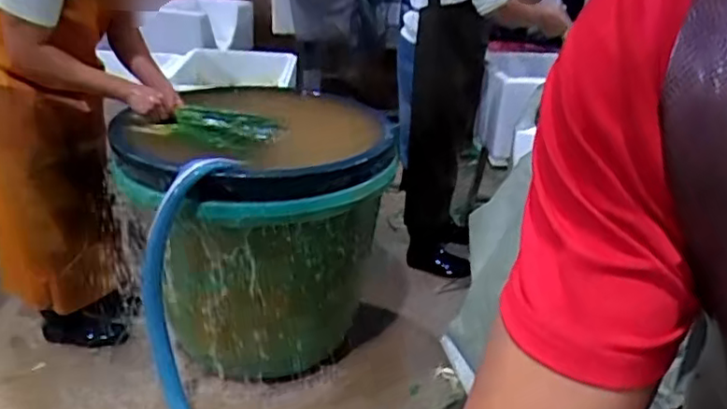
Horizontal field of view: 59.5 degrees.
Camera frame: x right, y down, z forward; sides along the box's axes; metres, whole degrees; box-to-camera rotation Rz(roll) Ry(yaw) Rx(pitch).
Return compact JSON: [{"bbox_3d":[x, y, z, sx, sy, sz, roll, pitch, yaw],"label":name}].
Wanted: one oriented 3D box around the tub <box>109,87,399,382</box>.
[{"bbox_3d":[-0.293,0.084,1.820,0.677,0.684,0.651,3,25,-1],"label":"tub"}]

